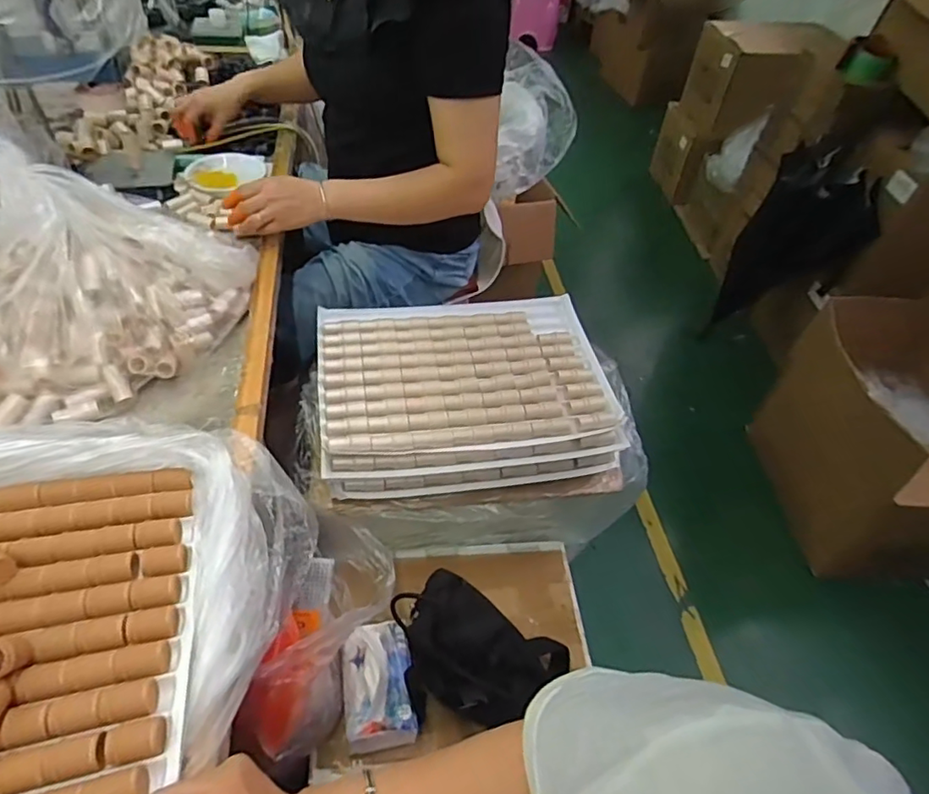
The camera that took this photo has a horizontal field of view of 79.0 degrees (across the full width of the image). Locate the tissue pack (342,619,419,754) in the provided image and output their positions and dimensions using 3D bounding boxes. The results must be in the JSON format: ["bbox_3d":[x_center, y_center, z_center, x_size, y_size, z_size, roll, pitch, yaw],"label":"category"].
[{"bbox_3d":[-0.118,0.390,0.769,0.091,0.093,0.146,-5,49,-10],"label":"tissue pack"}]

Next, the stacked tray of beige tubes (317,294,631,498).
[{"bbox_3d":[-0.004,-0.024,0.925,0.450,0.103,0.336,-6,49,-11],"label":"stacked tray of beige tubes"}]

